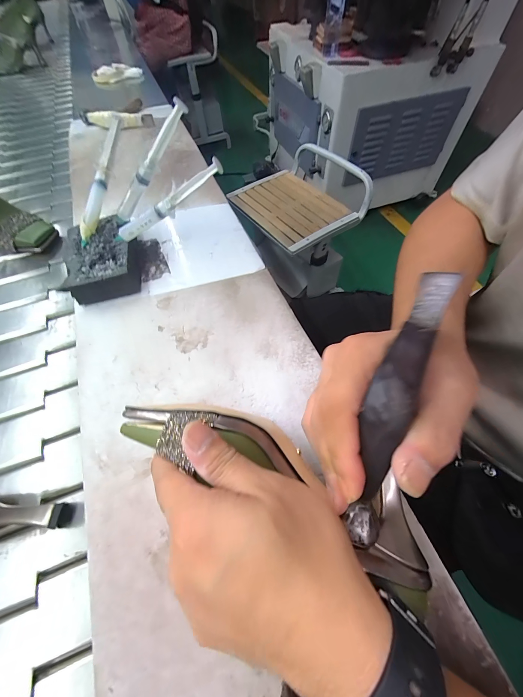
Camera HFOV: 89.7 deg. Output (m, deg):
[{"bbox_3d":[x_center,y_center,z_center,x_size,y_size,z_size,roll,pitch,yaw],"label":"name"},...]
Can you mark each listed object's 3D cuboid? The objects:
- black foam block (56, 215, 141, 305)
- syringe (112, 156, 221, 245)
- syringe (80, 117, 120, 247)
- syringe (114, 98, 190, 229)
[{"bbox_3d":[-0.207,-0.120,0.351,0.083,0.036,0.121,-15,60,-6],"label":"black foam block"},{"bbox_3d":[-0.113,-0.164,0.307,0.164,0.020,0.011,-20,56,24],"label":"syringe"},{"bbox_3d":[-0.208,-0.212,0.341,0.015,0.020,0.158,22,97,15],"label":"syringe"},{"bbox_3d":[-0.138,-0.208,0.312,0.171,0.016,0.016,-32,51,36],"label":"syringe"}]

